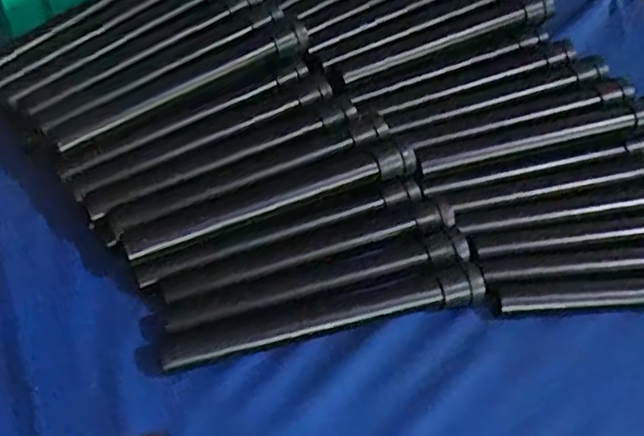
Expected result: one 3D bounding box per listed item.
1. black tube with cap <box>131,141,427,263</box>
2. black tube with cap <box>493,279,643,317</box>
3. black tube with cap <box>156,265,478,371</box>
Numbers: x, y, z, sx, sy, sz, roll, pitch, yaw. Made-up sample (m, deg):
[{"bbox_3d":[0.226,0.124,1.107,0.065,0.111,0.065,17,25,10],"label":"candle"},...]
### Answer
[{"bbox_3d":[-0.036,-0.014,0.533,0.244,0.032,0.031,-18,52,-19],"label":"black tube with cap"},{"bbox_3d":[0.258,0.057,0.523,0.243,0.022,0.028,0,48,-5],"label":"black tube with cap"},{"bbox_3d":[0.005,0.074,0.496,0.246,0.023,0.028,-10,50,-14],"label":"black tube with cap"}]

